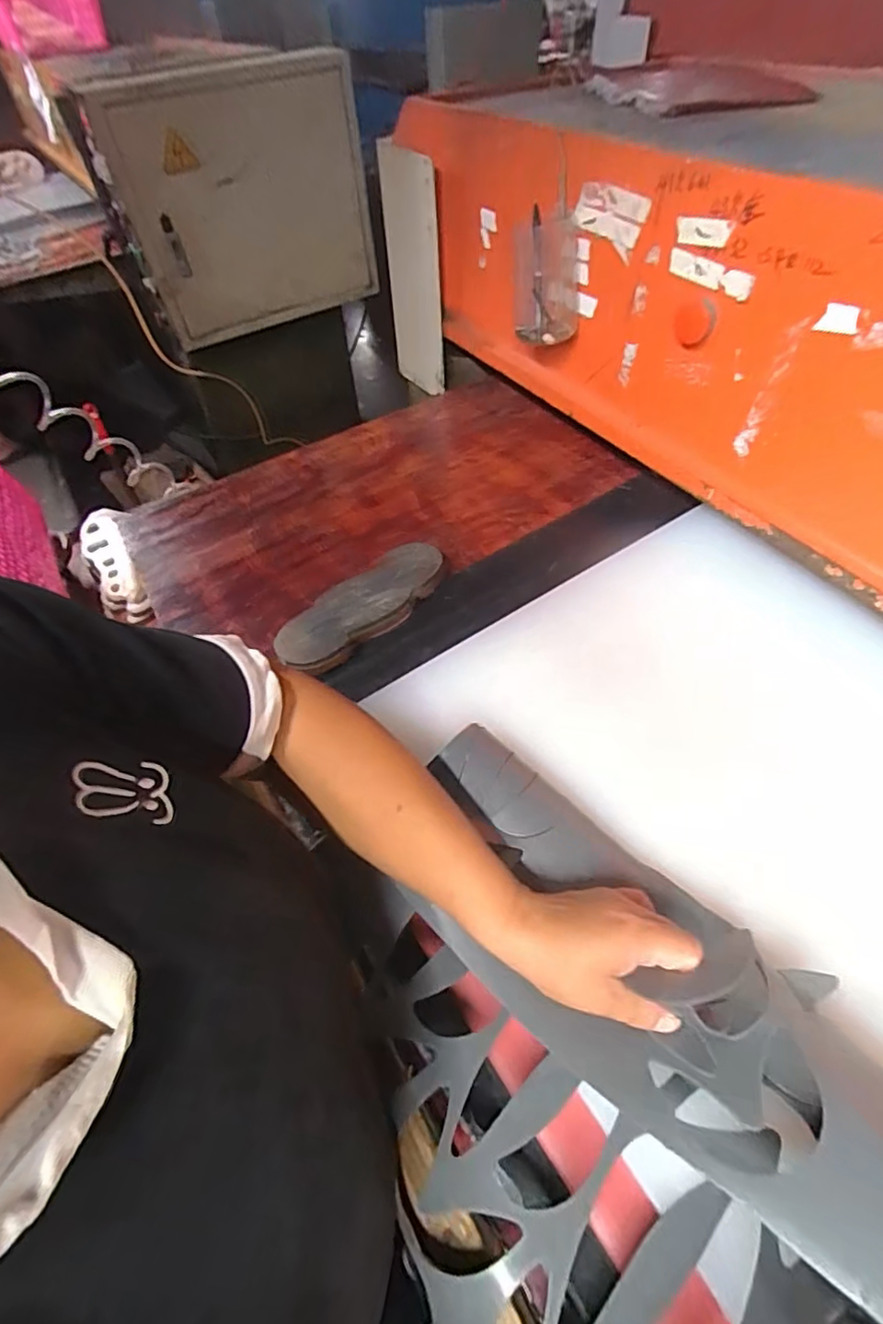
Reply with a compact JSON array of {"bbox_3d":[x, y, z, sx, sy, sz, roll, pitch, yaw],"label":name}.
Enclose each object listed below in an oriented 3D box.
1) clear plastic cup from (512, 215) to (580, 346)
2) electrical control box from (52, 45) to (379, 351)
[{"bbox_3d":[0.120,-0.433,0.658,0.079,0.114,0.065,4,48,5],"label":"clear plastic cup"},{"bbox_3d":[-0.495,-1.141,1.431,0.643,0.506,0.208,-12,49,-9],"label":"electrical control box"}]

